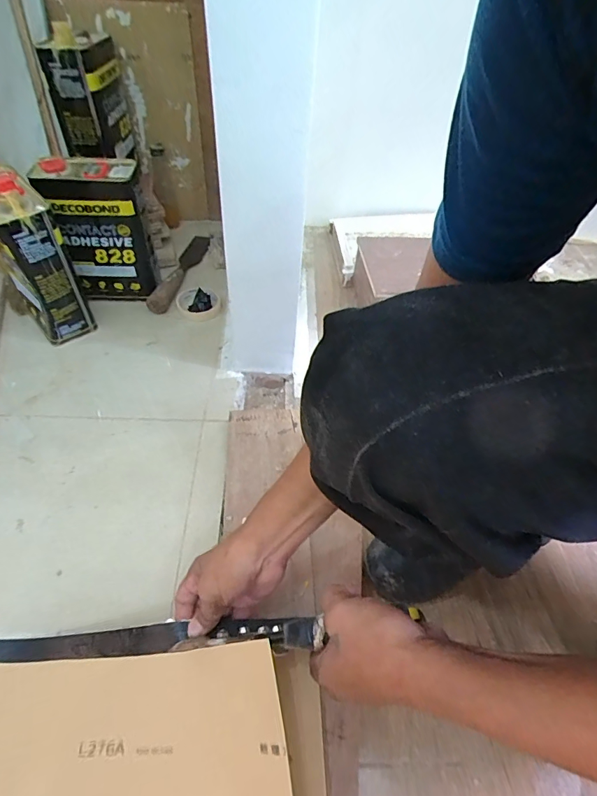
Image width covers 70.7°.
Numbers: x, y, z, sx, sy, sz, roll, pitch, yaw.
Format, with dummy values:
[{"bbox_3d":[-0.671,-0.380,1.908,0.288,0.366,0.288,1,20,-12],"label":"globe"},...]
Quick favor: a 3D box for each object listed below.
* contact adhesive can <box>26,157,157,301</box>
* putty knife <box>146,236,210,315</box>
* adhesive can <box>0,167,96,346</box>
[{"bbox_3d":[-0.371,-0.312,0.814,0.161,0.247,0.104,-3,50,-6],"label":"contact adhesive can"},{"bbox_3d":[-0.267,-0.300,0.962,0.052,0.039,0.320,11,50,6],"label":"putty knife"},{"bbox_3d":[-0.462,-0.240,0.734,0.091,0.255,0.168,-33,59,-27],"label":"adhesive can"}]

